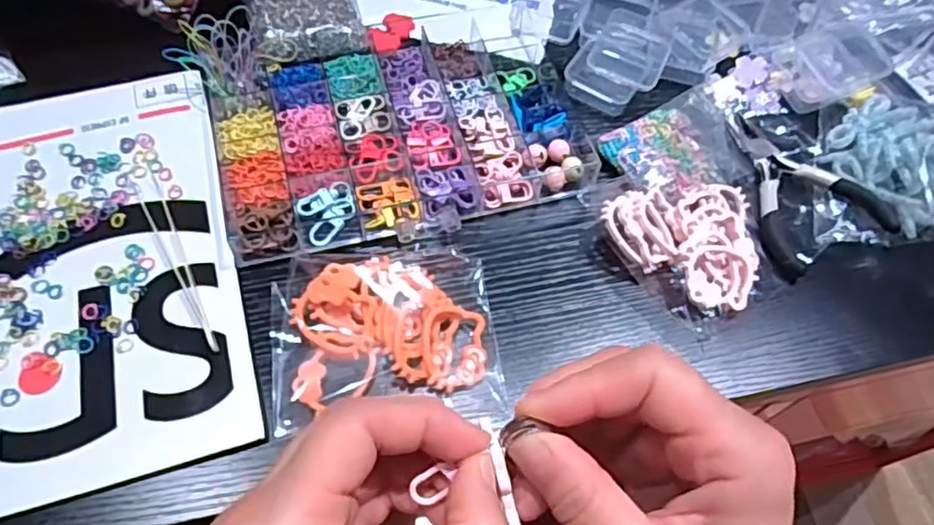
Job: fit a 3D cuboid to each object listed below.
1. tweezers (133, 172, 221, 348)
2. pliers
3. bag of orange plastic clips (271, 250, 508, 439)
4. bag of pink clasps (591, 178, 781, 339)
[{"bbox_3d":[-0.154,-0.003,0.343,0.012,0.005,0.119,-25,66,-16],"label":"tweezers"},{"bbox_3d":[0.191,-0.049,0.387,0.070,0.018,0.108,-20,65,-13],"label":"pliers"},{"bbox_3d":[-0.040,0.034,0.322,0.109,0.014,0.082,-4,62,-5],"label":"bag of orange plastic clips"},{"bbox_3d":[0.124,-0.018,0.361,0.101,0.024,0.082,41,67,17],"label":"bag of pink clasps"}]

